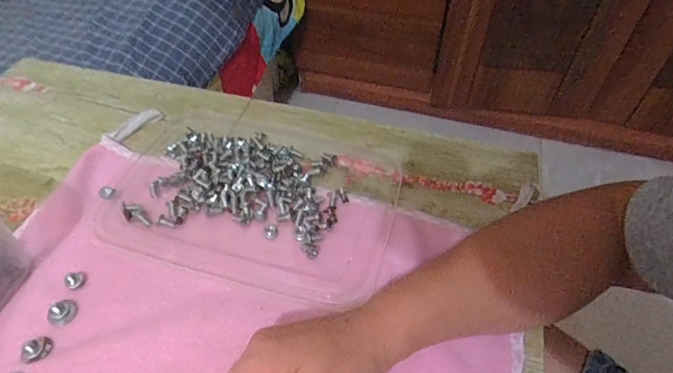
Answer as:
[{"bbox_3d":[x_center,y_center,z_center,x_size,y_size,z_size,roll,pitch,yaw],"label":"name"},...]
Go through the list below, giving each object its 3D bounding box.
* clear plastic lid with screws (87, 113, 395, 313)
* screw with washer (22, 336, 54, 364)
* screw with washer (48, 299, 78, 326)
[{"bbox_3d":[-0.071,0.003,0.359,0.235,0.013,0.157,14,51,11],"label":"clear plastic lid with screws"},{"bbox_3d":[-0.198,0.107,0.280,0.017,0.006,0.016,-17,52,-15],"label":"screw with washer"},{"bbox_3d":[-0.191,0.087,0.296,0.016,0.008,0.018,20,52,15],"label":"screw with washer"}]

